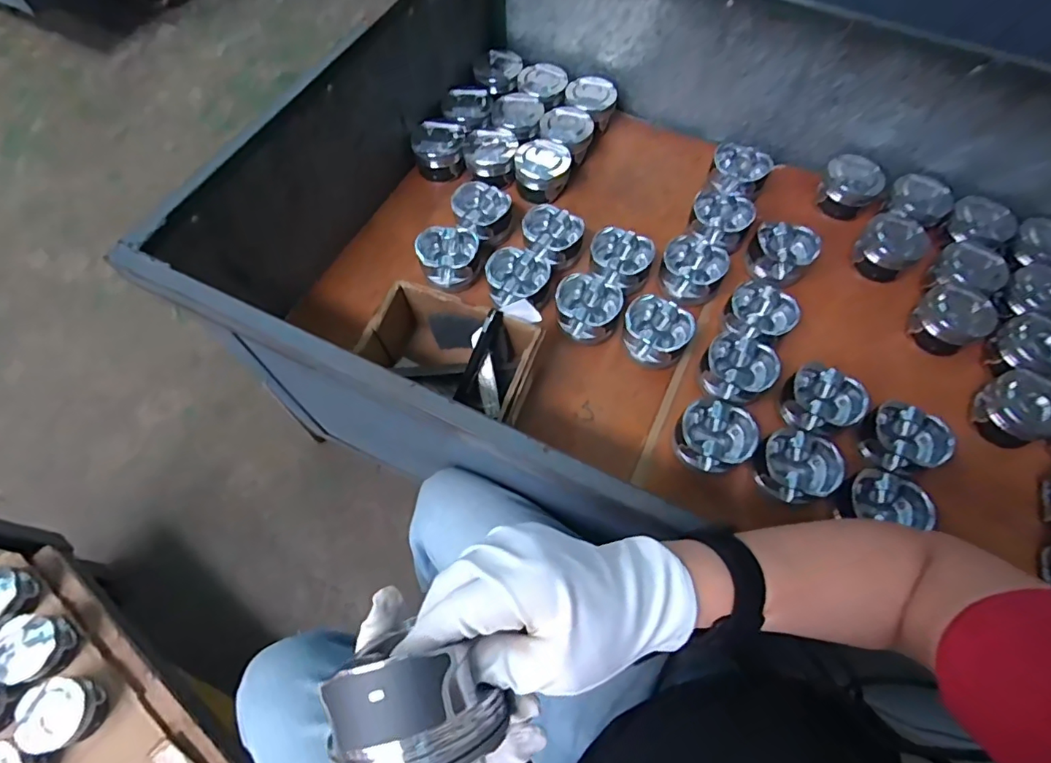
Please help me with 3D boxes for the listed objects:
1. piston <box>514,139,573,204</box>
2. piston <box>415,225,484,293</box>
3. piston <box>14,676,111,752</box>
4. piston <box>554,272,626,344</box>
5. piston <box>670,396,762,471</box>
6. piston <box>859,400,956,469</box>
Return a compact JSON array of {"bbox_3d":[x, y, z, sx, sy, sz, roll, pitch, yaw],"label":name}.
[{"bbox_3d":[0.027,-0.327,0.798,0.086,0.053,0.088,7,65,1],"label":"piston"},{"bbox_3d":[-0.104,-0.174,0.734,0.091,0.044,0.083,-21,68,-11],"label":"piston"},{"bbox_3d":[-0.638,0.453,0.712,0.093,0.051,0.086,-1,65,-3],"label":"piston"},{"bbox_3d":[0.082,-0.098,0.692,0.086,0.051,0.076,25,67,9],"label":"piston"},{"bbox_3d":[0.219,0.063,0.609,0.084,0.048,0.082,1,65,-2],"label":"piston"},{"bbox_3d":[0.446,0.068,0.616,0.088,0.045,0.076,30,68,11],"label":"piston"}]

